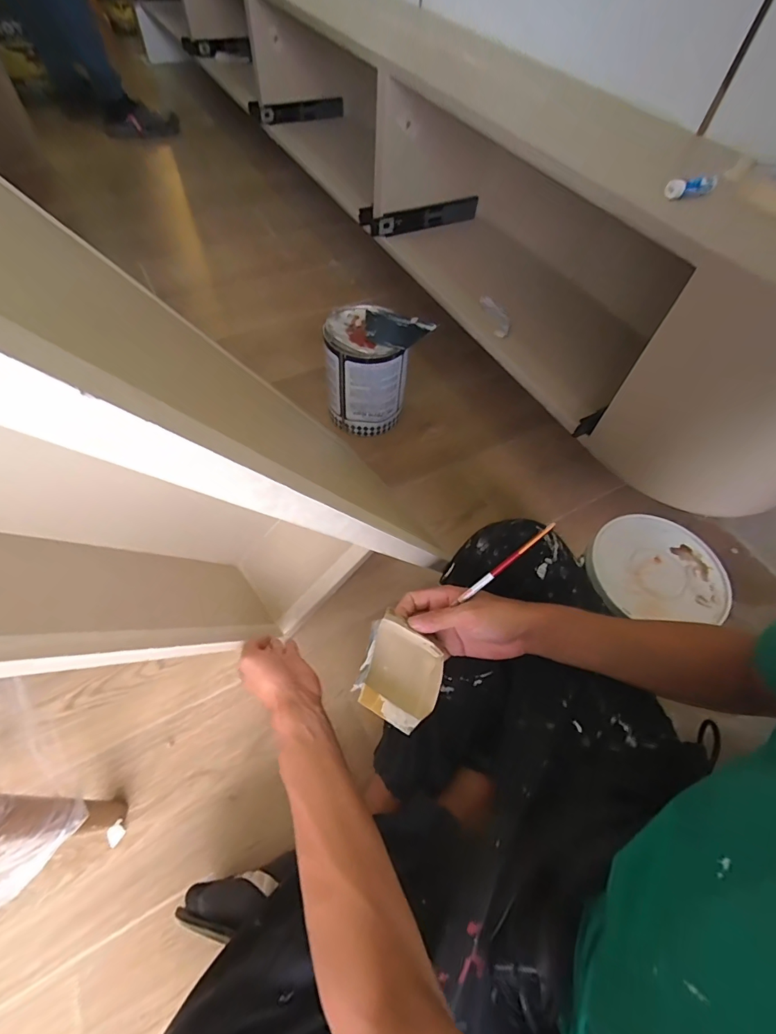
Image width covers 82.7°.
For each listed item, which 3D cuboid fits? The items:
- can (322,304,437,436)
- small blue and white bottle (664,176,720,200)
[{"bbox_3d":[-0.041,-0.282,0.898,0.158,0.216,0.159,2,57,-3],"label":"can"},{"bbox_3d":[0.360,-0.395,0.526,0.070,0.019,0.013,-16,61,-14],"label":"small blue and white bottle"}]

